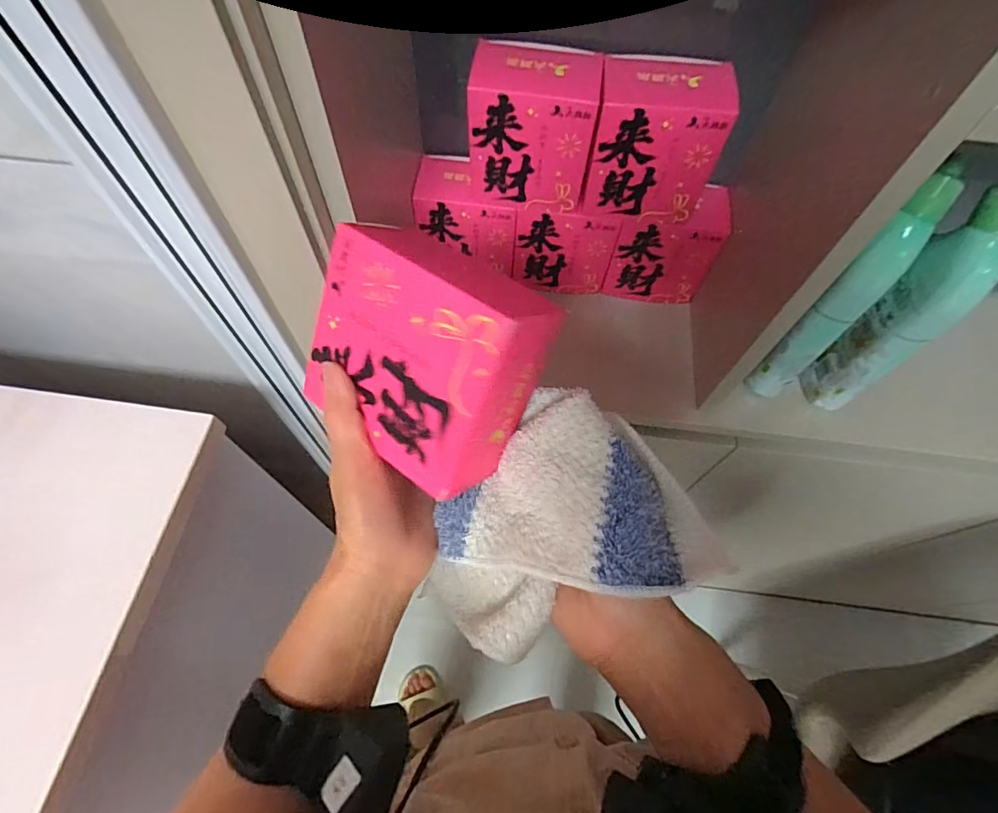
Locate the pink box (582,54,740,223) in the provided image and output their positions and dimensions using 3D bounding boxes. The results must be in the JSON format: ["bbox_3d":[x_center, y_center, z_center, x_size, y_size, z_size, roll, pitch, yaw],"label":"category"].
[{"bbox_3d":[0.133,-0.228,0.441,0.105,0.117,0.055,6,63,1],"label":"pink box"}]

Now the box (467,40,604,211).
[{"bbox_3d":[0.031,-0.240,0.447,0.104,0.111,0.056,10,63,3],"label":"box"}]

